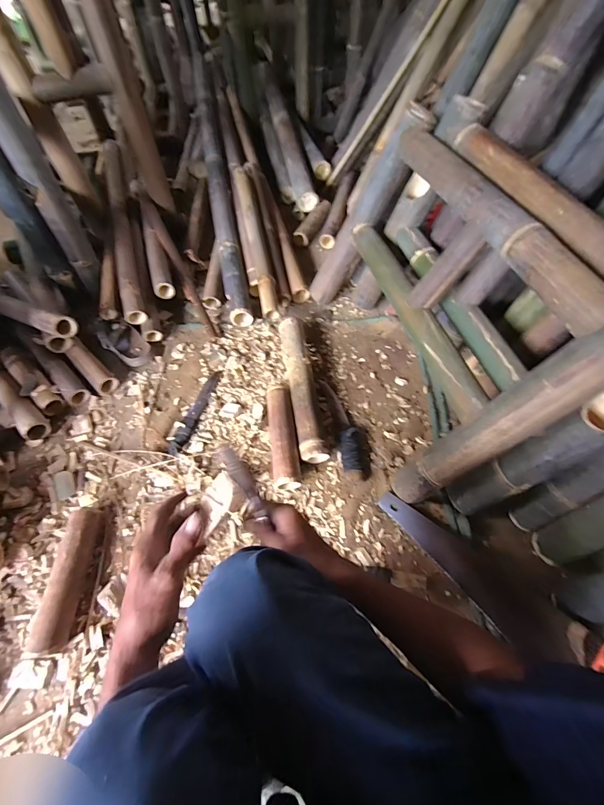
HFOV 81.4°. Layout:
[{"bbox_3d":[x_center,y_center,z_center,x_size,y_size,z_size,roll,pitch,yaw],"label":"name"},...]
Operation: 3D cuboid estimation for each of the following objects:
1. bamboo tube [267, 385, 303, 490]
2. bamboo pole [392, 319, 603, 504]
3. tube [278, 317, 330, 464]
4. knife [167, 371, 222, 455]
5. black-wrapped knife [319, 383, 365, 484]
[{"bbox_3d":[-0.044,0.073,0.814,0.059,0.052,0.251,-6,57,-2],"label":"bamboo tube"},{"bbox_3d":[0.337,0.003,0.529,0.066,0.615,0.081,3,53,-27],"label":"bamboo pole"},{"bbox_3d":[0.002,-0.044,0.881,0.075,0.068,0.410,-8,57,-4],"label":"tube"},{"bbox_3d":[-0.263,0.018,0.878,0.035,0.012,0.252,14,58,11],"label":"knife"},{"bbox_3d":[0.104,0.053,0.837,0.059,0.030,0.279,-9,57,-4],"label":"black-wrapped knife"}]

